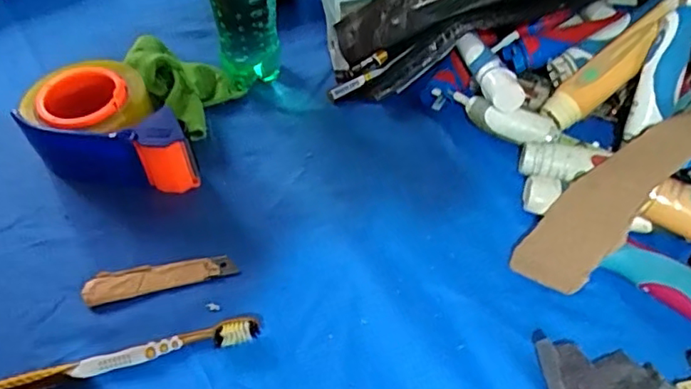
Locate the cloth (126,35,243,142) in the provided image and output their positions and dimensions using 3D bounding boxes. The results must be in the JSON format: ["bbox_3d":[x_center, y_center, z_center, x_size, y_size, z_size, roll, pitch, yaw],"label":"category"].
[{"bbox_3d":[-0.159,-0.105,0.539,0.103,0.028,0.096,34,39,-6],"label":"cloth"}]

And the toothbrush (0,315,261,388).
[{"bbox_3d":[-0.149,0.112,0.386,0.180,0.017,0.019,-13,53,-10],"label":"toothbrush"}]

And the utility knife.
[{"bbox_3d":[-0.140,0.063,0.433,0.110,0.008,0.025,-10,52,-8],"label":"utility knife"}]

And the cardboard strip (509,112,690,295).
[{"bbox_3d":[0.217,-0.009,0.429,0.215,0.029,0.072,-40,22,-9],"label":"cardboard strip"}]

